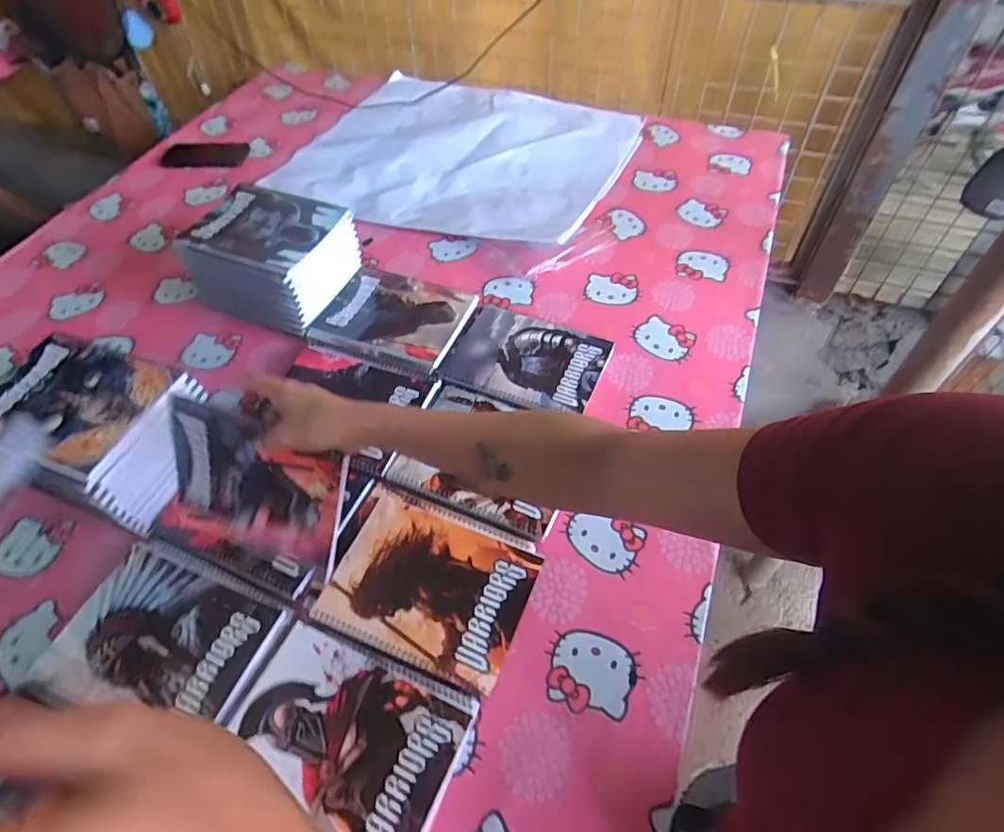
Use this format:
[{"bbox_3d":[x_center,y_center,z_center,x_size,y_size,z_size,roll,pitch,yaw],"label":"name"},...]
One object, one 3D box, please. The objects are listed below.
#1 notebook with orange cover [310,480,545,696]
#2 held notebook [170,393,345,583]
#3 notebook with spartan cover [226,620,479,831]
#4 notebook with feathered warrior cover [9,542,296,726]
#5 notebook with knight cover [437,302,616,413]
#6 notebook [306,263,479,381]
[{"bbox_3d":[-0.075,0.164,0.583,0.202,0.015,0.159,17,54,15],"label":"notebook with orange cover"},{"bbox_3d":[-0.256,0.071,0.584,0.202,0.142,0.013,21,27,11],"label":"held notebook"},{"bbox_3d":[-0.140,0.286,0.507,0.197,0.022,0.142,18,56,16],"label":"notebook with spartan cover"},{"bbox_3d":[-0.333,0.217,0.555,0.196,0.008,0.150,17,56,15],"label":"notebook with feathered warrior cover"},{"bbox_3d":[0.035,-0.079,0.767,0.198,0.014,0.157,18,56,15],"label":"notebook with knight cover"},{"bbox_3d":[-0.159,-0.141,0.810,0.205,0.012,0.181,19,57,16],"label":"notebook"}]

